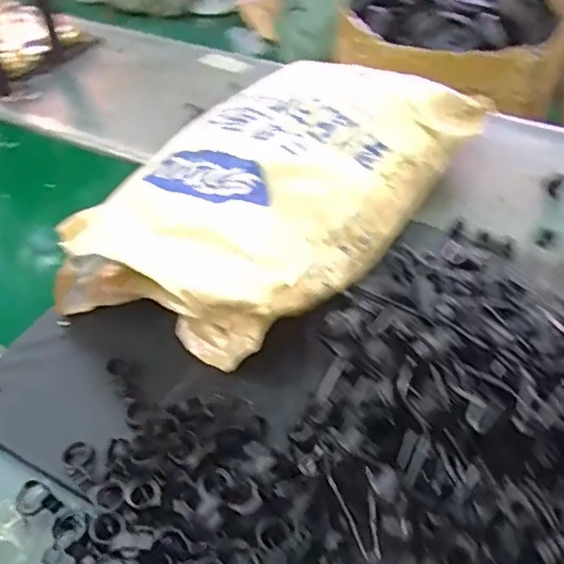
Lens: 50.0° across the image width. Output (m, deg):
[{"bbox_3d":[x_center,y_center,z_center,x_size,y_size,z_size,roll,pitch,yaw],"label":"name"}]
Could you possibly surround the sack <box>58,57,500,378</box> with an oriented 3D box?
[{"bbox_3d":[0.017,-0.208,1.089,0.443,0.217,0.815,26,52,24],"label":"sack"}]

